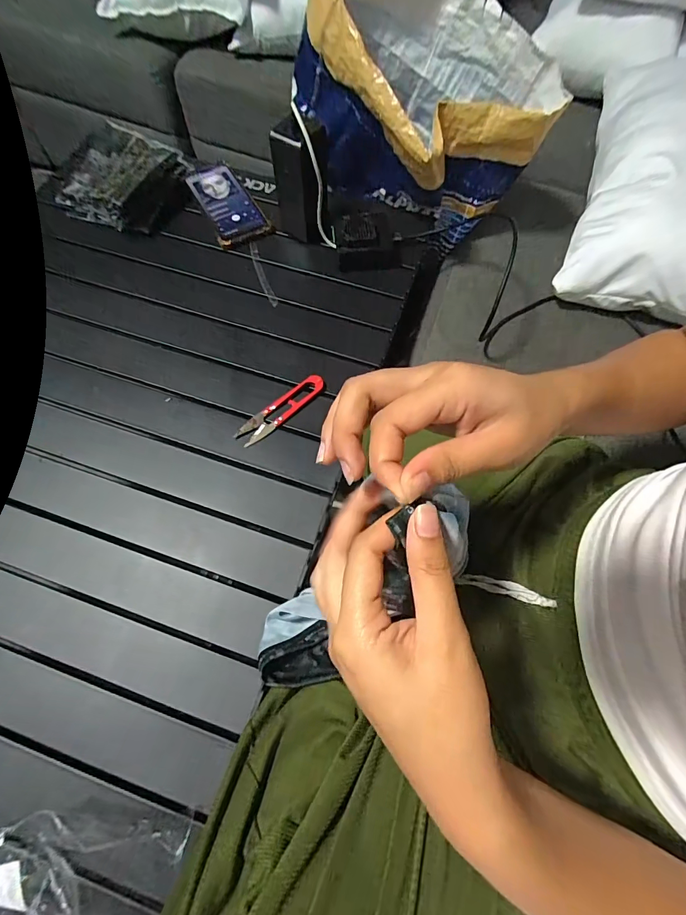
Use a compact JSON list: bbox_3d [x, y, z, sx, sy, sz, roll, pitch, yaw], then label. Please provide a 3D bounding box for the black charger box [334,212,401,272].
[{"bbox_3d":[0.033,-0.301,0.543,0.090,0.044,0.076,-9,69,-5],"label":"black charger box"}]

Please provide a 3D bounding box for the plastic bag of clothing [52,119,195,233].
[{"bbox_3d":[-0.316,-0.399,0.567,0.144,0.060,0.145,22,69,8],"label":"plastic bag of clothing"}]

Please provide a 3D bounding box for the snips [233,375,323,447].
[{"bbox_3d":[-0.072,-0.057,0.460,0.117,0.009,0.027,-39,74,-15],"label":"snips"}]

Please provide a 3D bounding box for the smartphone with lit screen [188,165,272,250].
[{"bbox_3d":[-0.172,-0.376,0.585,0.073,0.015,0.164,-26,71,-11],"label":"smartphone with lit screen"}]

